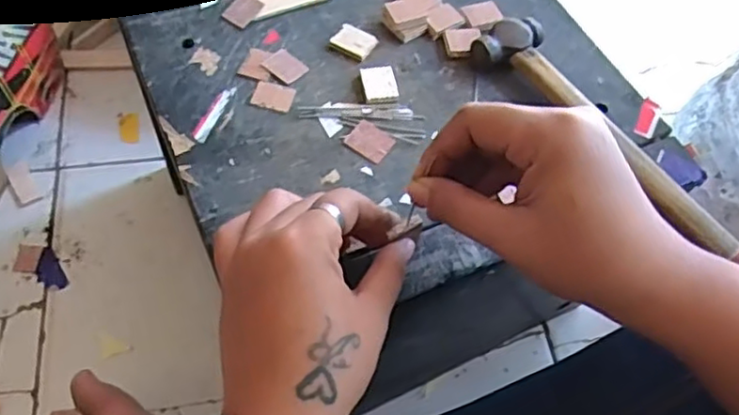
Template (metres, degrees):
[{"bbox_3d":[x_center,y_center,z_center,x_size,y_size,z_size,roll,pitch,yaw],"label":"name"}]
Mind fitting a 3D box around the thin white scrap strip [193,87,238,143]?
[{"bbox_3d":[-0.089,-0.055,0.374,0.009,0.004,0.042,20,59,7],"label":"thin white scrap strip"}]

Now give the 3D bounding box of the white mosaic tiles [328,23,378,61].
[{"bbox_3d":[-0.010,-0.103,0.404,0.025,0.004,0.021,29,61,13],"label":"white mosaic tiles"}]

